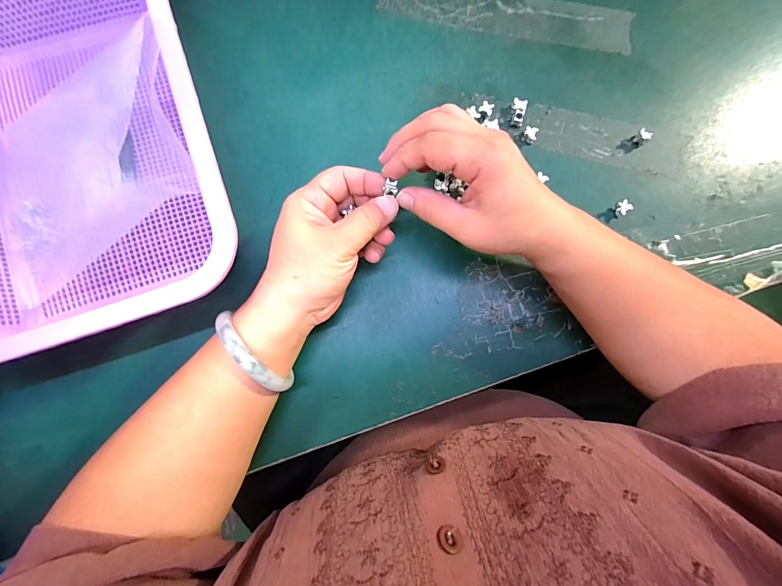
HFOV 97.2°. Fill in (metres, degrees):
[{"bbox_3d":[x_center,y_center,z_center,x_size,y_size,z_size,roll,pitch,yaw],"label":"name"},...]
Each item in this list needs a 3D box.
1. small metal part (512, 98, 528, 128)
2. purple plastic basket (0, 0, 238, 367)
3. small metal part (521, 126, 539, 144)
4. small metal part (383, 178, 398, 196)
[{"bbox_3d":[0.111,-0.158,0.301,0.011,0.010,0.024,13,84,1],"label":"small metal part"},{"bbox_3d":[-0.241,-0.113,0.253,0.224,0.087,0.304,-17,84,-3],"label":"purple plastic basket"},{"bbox_3d":[0.122,-0.138,0.301,0.012,0.007,0.013,18,84,1],"label":"small metal part"},{"bbox_3d":[0.000,-0.072,0.235,0.008,0.005,0.011,-1,84,-1],"label":"small metal part"}]

